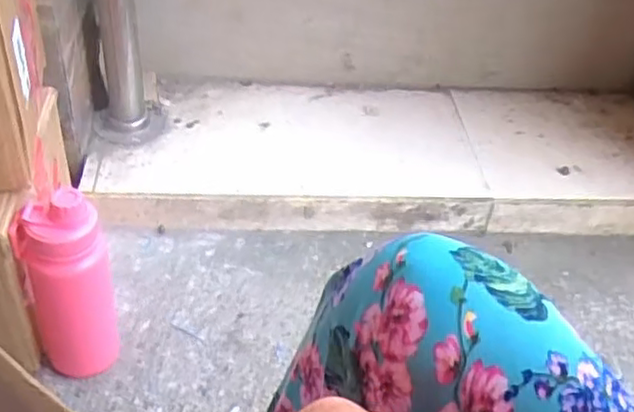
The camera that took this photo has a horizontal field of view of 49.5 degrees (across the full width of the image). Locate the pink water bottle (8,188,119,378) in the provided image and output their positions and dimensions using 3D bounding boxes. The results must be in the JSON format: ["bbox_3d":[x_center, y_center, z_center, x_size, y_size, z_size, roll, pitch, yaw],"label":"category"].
[{"bbox_3d":[-0.261,0.084,0.725,0.081,0.238,0.065,-13,45,-20],"label":"pink water bottle"}]

